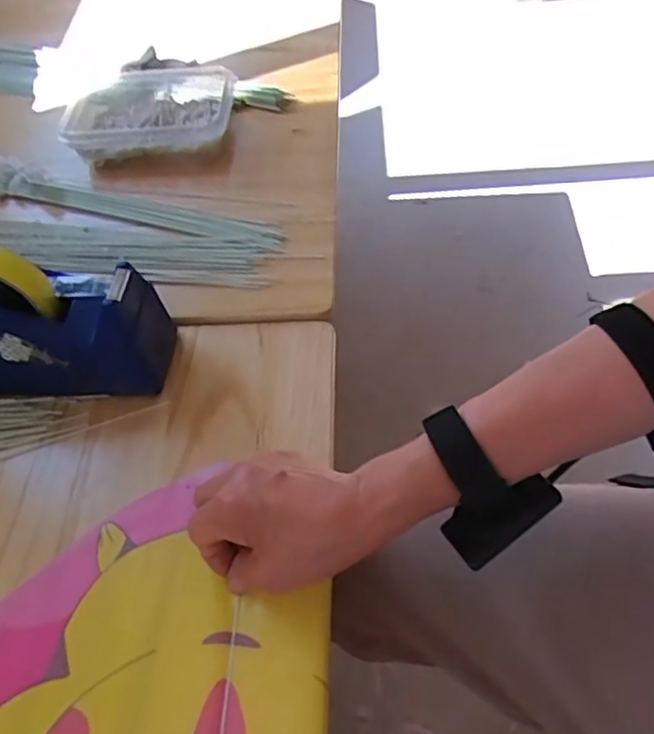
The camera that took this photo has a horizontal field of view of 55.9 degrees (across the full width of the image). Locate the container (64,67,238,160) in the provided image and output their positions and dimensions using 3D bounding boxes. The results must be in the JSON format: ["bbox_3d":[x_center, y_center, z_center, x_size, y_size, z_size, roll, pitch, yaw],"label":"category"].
[{"bbox_3d":[-0.197,-0.286,0.696,0.184,0.048,0.139,0,55,4],"label":"container"}]

